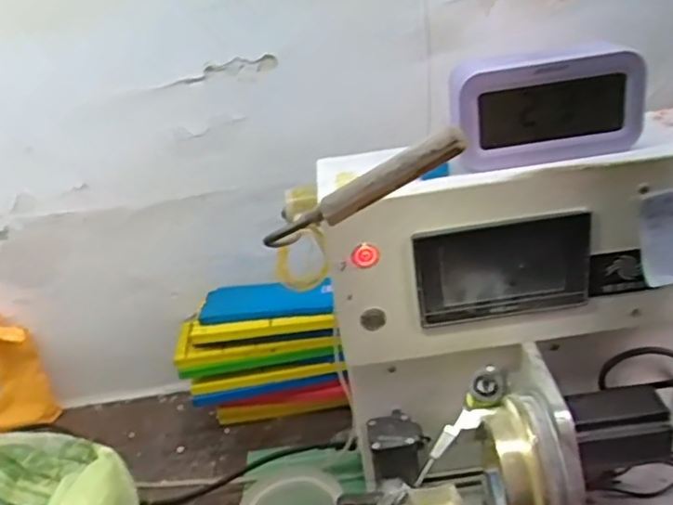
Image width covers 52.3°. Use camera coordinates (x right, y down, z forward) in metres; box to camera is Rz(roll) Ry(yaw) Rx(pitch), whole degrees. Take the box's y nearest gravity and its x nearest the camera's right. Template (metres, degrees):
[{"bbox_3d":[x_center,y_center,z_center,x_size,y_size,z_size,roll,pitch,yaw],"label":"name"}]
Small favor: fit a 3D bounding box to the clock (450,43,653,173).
[{"bbox_3d":[0.160,-0.110,0.514,0.144,0.078,0.032,-5,28,5],"label":"clock"}]

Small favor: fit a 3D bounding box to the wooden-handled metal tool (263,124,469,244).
[{"bbox_3d":[0.012,-0.035,0.416,0.142,0.018,0.025,-28,21,22],"label":"wooden-handled metal tool"}]

